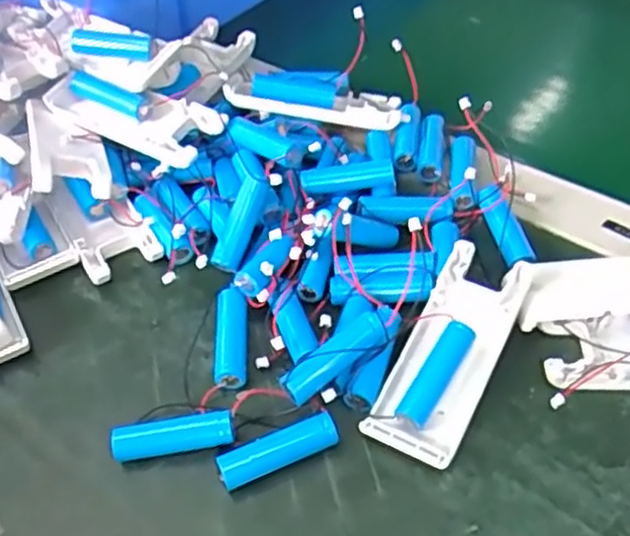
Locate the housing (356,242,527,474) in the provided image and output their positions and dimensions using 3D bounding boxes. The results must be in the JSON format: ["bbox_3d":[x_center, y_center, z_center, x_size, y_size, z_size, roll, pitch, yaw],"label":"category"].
[{"bbox_3d":[0.061,0.037,0.324,0.039,0.028,0.101,22,52,22],"label":"housing"}]

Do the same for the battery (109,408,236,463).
[{"bbox_3d":[-0.060,0.071,0.306,0.050,0.016,0.012,-6,48,-2],"label":"battery"}]

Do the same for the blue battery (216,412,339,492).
[{"bbox_3d":[-0.015,0.077,0.303,0.051,0.013,0.012,-19,49,-13],"label":"blue battery"}]

